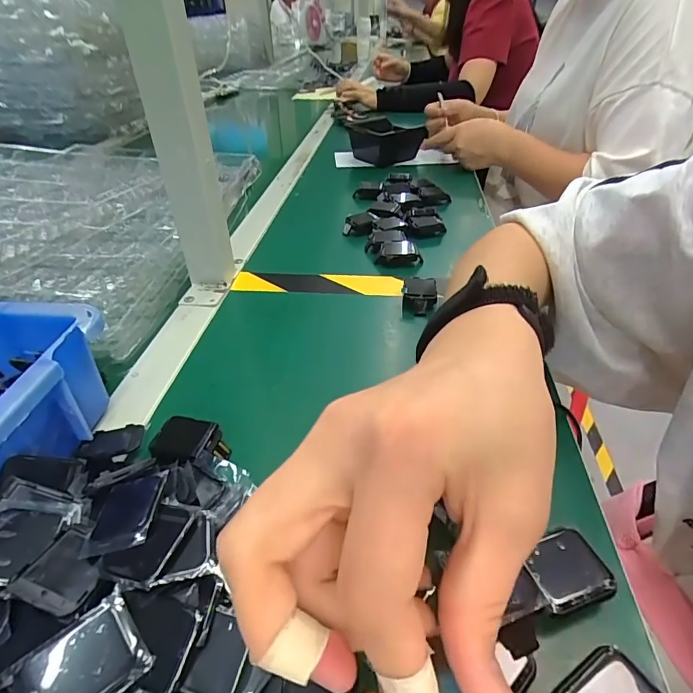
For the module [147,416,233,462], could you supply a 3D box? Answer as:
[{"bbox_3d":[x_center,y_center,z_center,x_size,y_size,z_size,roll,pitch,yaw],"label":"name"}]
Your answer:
[{"bbox_3d":[-0.102,0.063,0.287,0.048,0.014,0.036,6,39,8],"label":"module"}]

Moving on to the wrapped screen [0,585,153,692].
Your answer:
[{"bbox_3d":[-0.107,0.131,0.177,0.044,0.005,0.036,-32,73,-37],"label":"wrapped screen"}]

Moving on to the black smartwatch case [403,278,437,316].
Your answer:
[{"bbox_3d":[0.071,-0.048,0.424,0.031,0.024,0.037,4,39,7],"label":"black smartwatch case"}]

